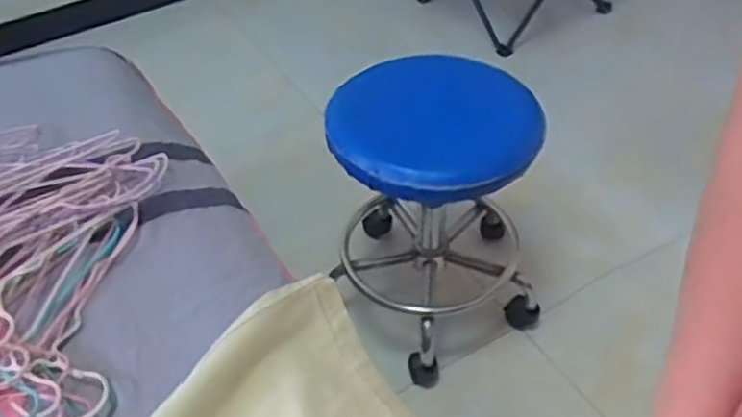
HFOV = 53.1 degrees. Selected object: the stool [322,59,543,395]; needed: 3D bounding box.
[{"bbox_3d":[0.112,0.022,1.267,0.329,0.469,0.361,-2,45,2],"label":"stool"}]

